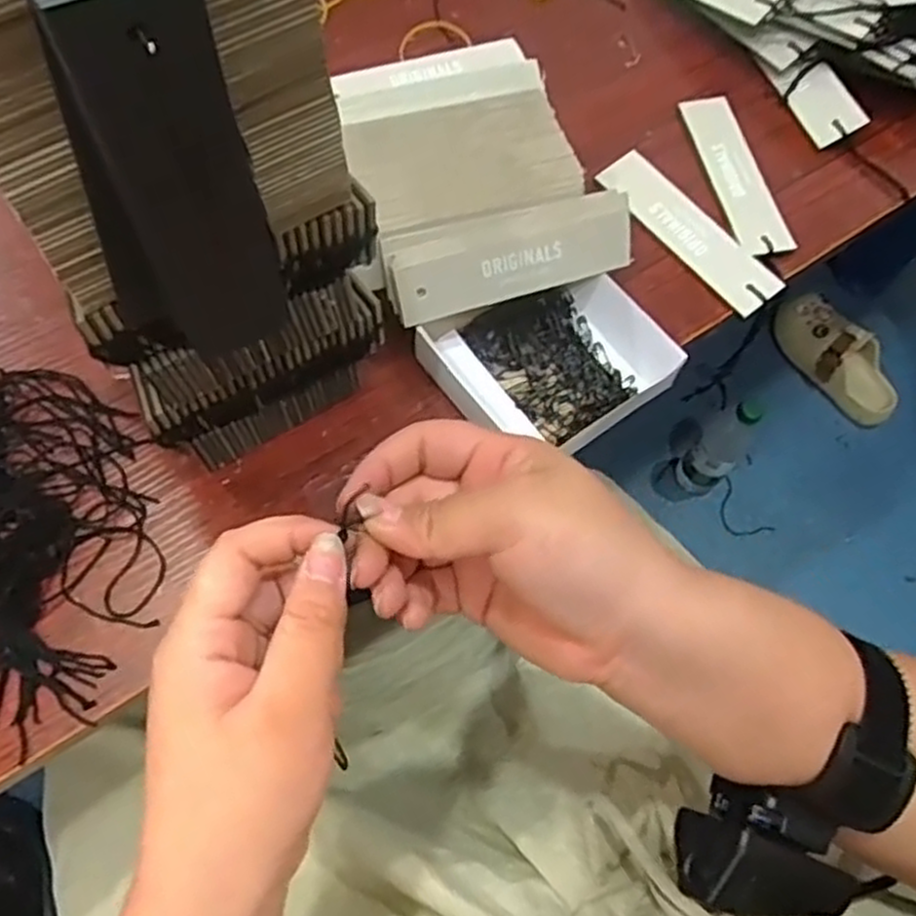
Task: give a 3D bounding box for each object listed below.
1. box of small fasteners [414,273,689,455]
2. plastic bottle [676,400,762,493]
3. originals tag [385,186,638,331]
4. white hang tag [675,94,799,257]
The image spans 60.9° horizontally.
[{"bbox_3d":[0.046,-0.053,0.409,0.106,0.029,0.092,-30,70,-16],"label":"box of small fasteners"},{"bbox_3d":[0.366,-0.017,1.076,0.070,0.224,0.053,36,68,13],"label":"plastic bottle"},{"bbox_3d":[0.029,-0.102,0.396,0.126,0.005,0.039,-19,111,-10],"label":"originals tag"},{"bbox_3d":[0.174,-0.177,0.483,0.033,0.007,0.122,-11,67,-5],"label":"white hang tag"}]

